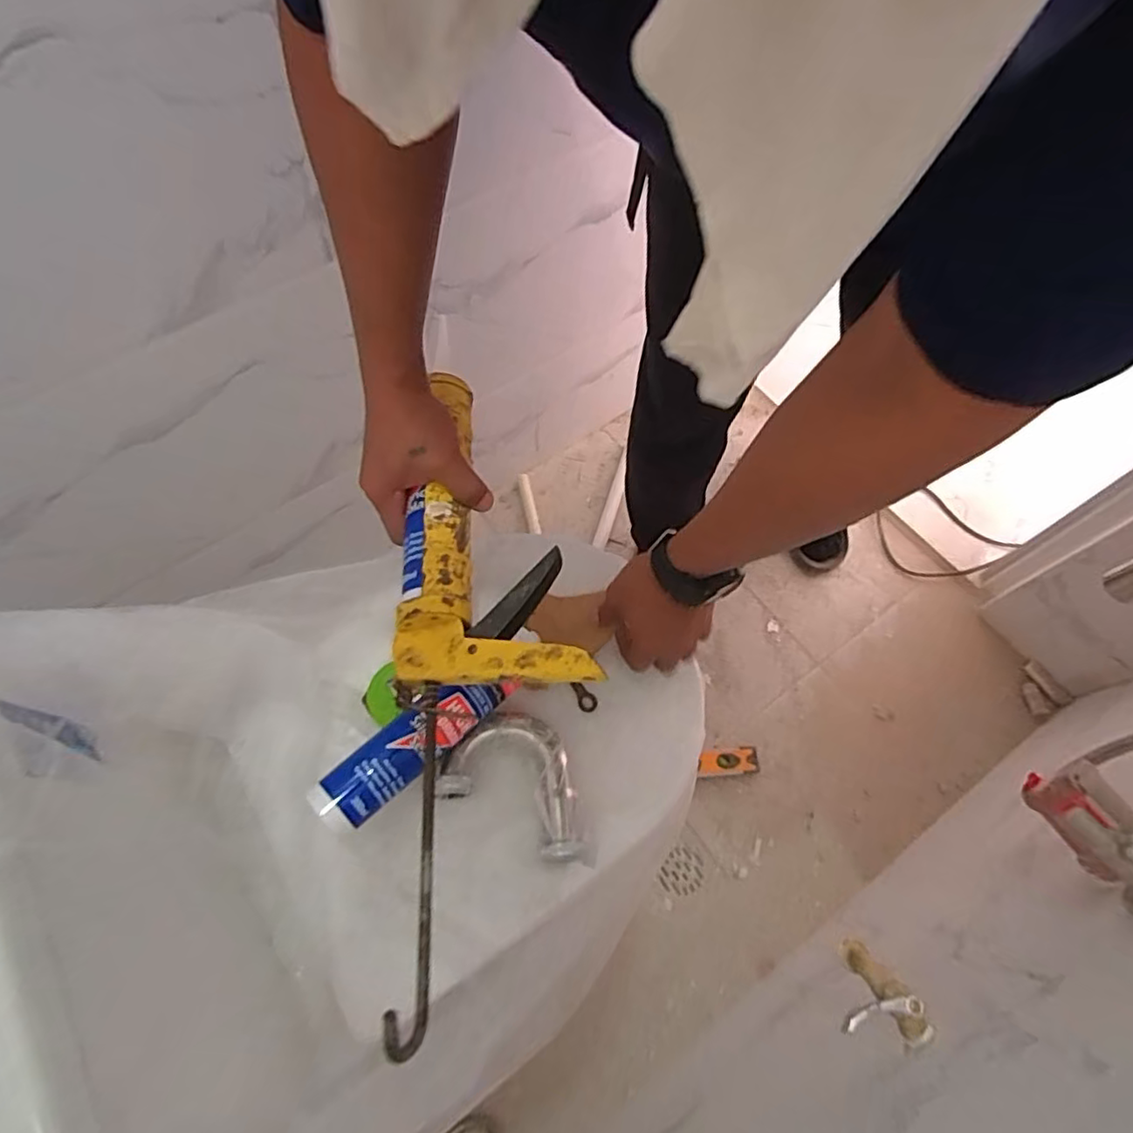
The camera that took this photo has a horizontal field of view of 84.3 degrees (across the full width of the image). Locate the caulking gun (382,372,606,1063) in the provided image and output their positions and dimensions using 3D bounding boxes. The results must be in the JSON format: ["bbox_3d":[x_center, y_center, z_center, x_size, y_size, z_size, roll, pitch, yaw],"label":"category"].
[{"bbox_3d":[-0.052,0.047,0.431,0.133,0.051,0.459,-3,66,-2],"label":"caulking gun"}]

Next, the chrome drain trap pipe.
[{"bbox_3d":[-0.031,0.184,0.541,0.141,0.037,0.097,26,67,11],"label":"chrome drain trap pipe"}]

